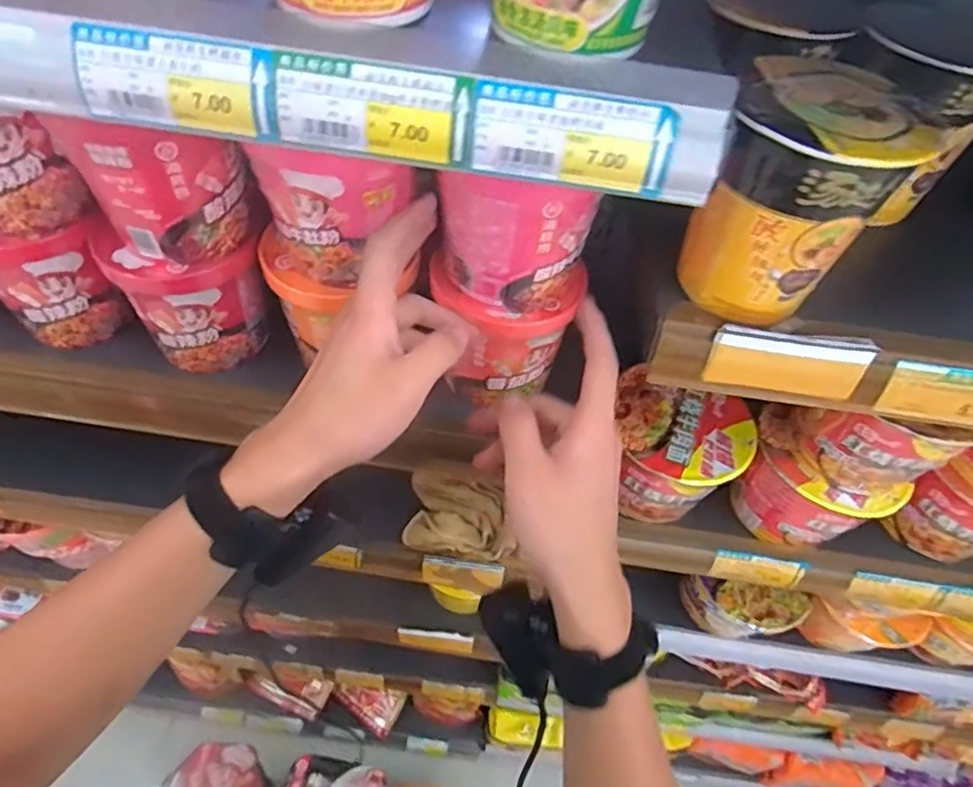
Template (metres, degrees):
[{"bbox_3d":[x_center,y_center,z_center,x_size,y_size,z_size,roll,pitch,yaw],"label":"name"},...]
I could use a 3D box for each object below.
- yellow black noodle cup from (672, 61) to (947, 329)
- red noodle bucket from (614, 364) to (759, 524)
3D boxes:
[{"bbox_3d":[0.168,-0.108,0.341,0.086,0.108,0.094,3,53,-3],"label":"yellow black noodle cup"},{"bbox_3d":[0.170,0.055,0.566,0.119,0.085,0.104,17,53,8],"label":"red noodle bucket"}]

